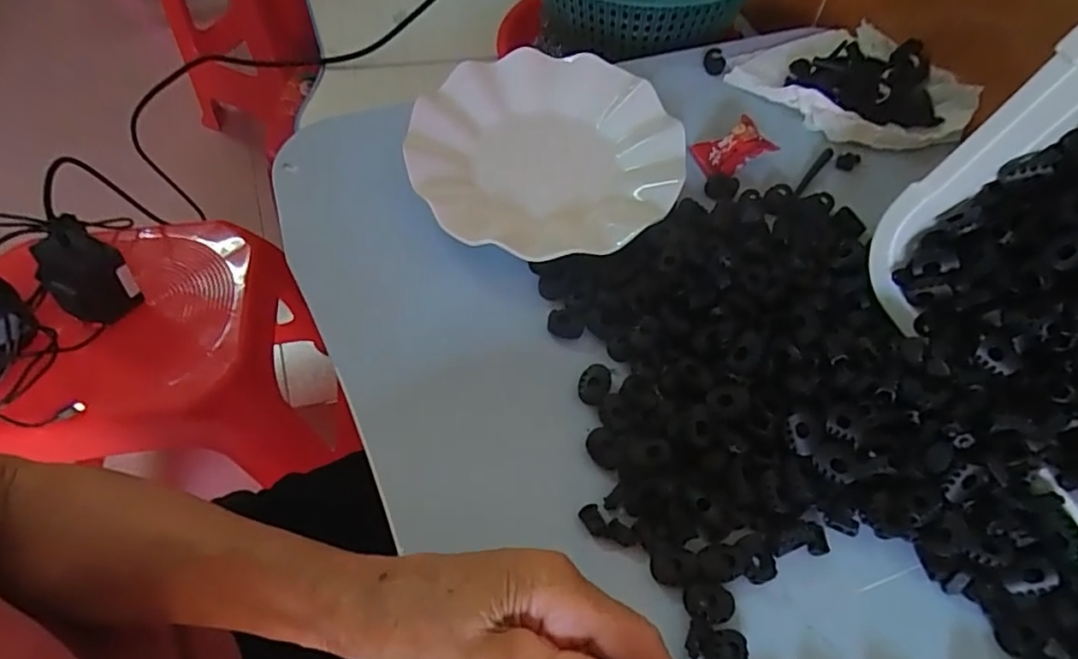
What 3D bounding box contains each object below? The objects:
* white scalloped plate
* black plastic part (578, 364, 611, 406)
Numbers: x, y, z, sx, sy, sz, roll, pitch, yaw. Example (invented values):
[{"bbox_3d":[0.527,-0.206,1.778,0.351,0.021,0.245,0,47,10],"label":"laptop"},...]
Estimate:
[{"bbox_3d":[0.003,-0.116,0.415,0.180,0.043,0.187,0,58,0],"label":"white scalloped plate"},{"bbox_3d":[0.031,0.030,0.331,0.016,0.010,0.023,15,59,8],"label":"black plastic part"}]

